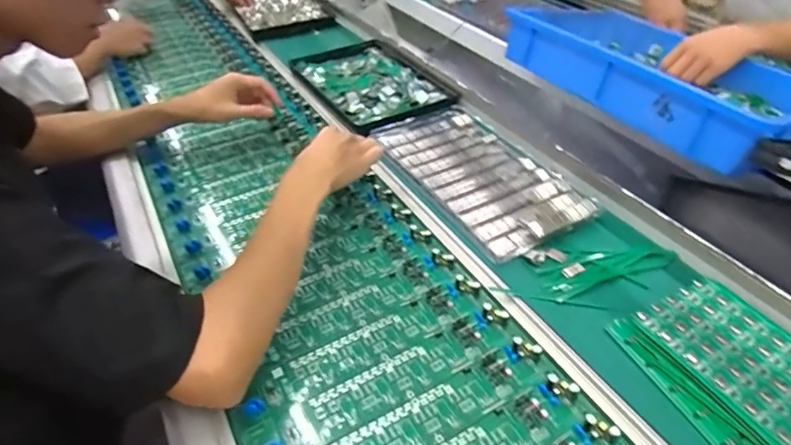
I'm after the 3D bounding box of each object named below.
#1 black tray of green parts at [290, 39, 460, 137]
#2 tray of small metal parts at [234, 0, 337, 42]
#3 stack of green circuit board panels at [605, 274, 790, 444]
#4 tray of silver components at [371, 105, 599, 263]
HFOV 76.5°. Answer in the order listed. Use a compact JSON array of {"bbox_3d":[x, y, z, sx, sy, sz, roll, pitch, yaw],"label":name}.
[{"bbox_3d":[-0.041,-0.253,0.876,0.181,0.032,0.307,-23,46,-20],"label":"black tray of green parts"},{"bbox_3d":[-0.276,-0.503,1.184,0.174,0.032,0.272,-20,43,-18],"label":"tray of small metal parts"},{"bbox_3d":[0.313,0.140,0.443,0.130,0.027,0.197,-20,45,-17],"label":"stack of green circuit board panels"},{"bbox_3d":[0.108,-0.070,0.686,0.158,0.022,0.308,-24,47,-21],"label":"tray of silver components"}]

